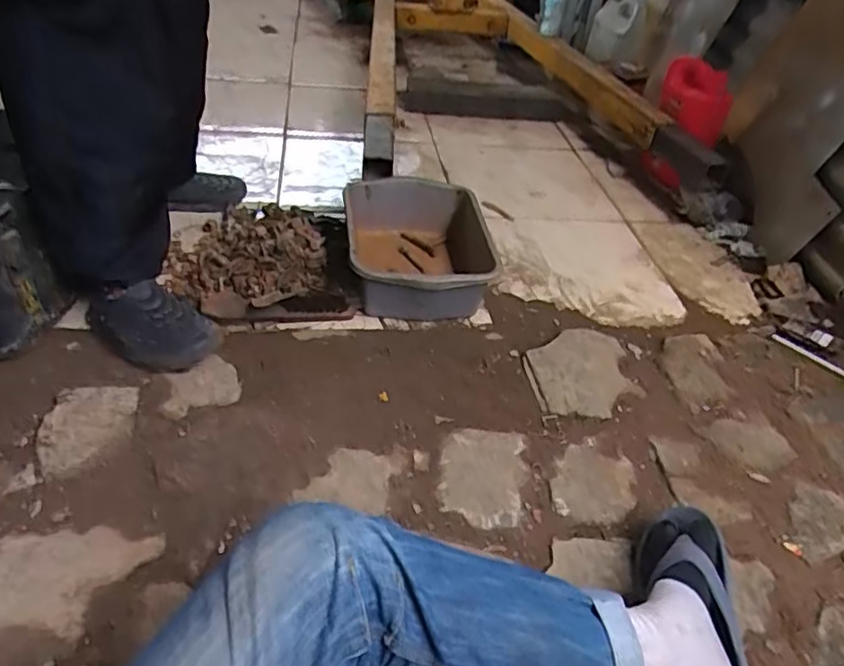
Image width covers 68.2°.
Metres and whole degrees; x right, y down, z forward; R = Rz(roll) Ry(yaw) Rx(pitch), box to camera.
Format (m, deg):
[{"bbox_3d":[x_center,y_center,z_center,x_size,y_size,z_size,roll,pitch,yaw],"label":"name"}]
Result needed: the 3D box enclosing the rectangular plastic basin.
[{"bbox_3d":[-0.010,-0.153,1.181,0.259,0.131,0.319,-1,41,-8],"label":"rectangular plastic basin"}]

